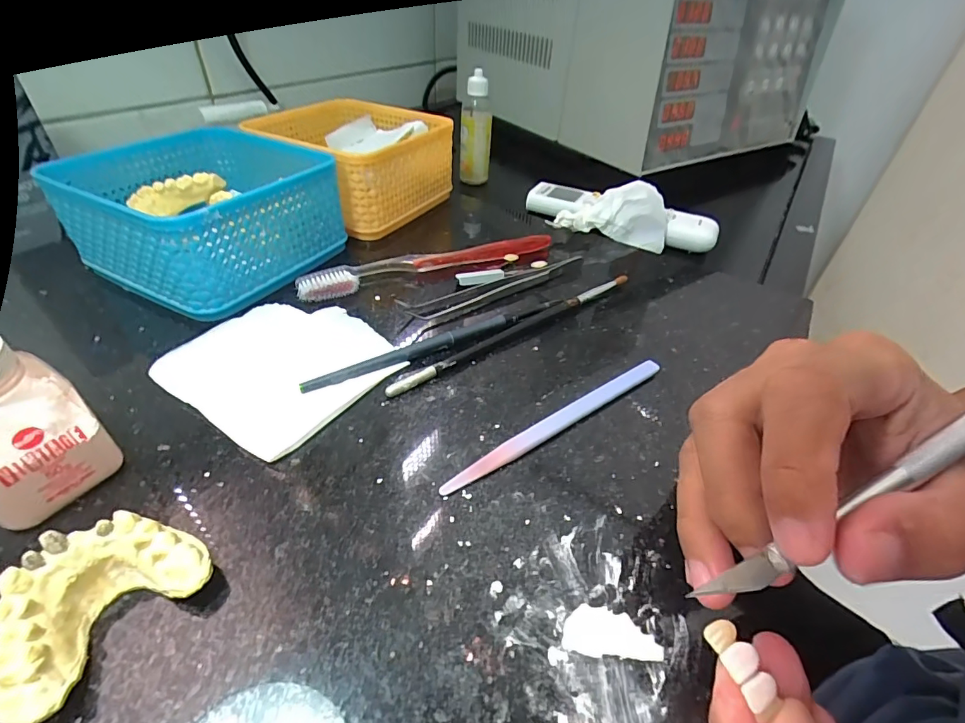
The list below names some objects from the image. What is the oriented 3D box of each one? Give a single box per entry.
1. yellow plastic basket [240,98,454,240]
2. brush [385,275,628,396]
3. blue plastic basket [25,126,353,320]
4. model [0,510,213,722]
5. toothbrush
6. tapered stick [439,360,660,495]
[{"bbox_3d":[-0.109,-0.170,0.390,0.130,0.066,0.130,23,44,19],"label":"yellow plastic basket"},{"bbox_3d":[0.026,-0.021,0.272,0.186,0.010,0.009,-24,49,-30],"label":"brush"},{"bbox_3d":[-0.178,-0.099,0.302,0.130,0.063,0.134,21,43,17],"label":"blue plastic basket"},{"bbox_3d":[-0.118,0.072,0.140,0.037,0.026,0.054,28,46,24],"label":"model"},{"bbox_3d":[-0.035,-0.070,0.319,0.183,0.016,0.017,-16,45,-23],"label":"toothbrush"},{"bbox_3d":[0.040,0.028,0.221,0.138,0.006,0.009,-23,48,-29],"label":"tapered stick"}]

